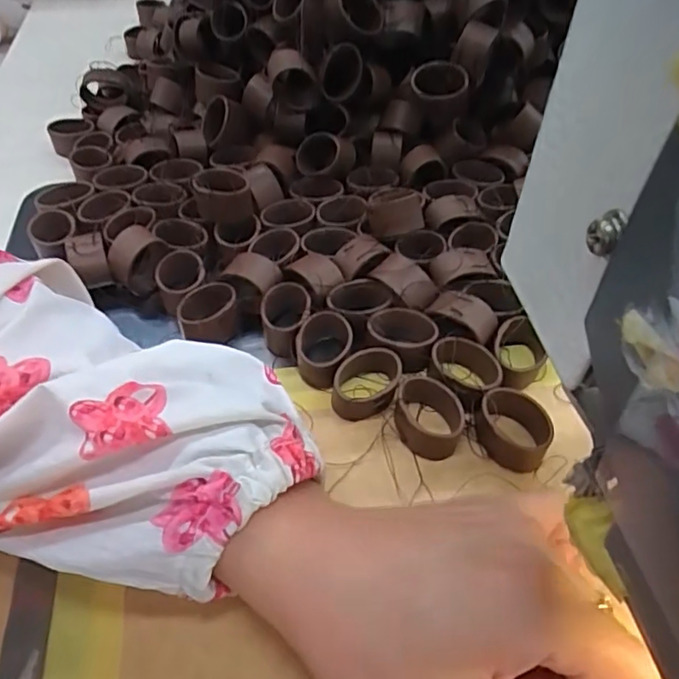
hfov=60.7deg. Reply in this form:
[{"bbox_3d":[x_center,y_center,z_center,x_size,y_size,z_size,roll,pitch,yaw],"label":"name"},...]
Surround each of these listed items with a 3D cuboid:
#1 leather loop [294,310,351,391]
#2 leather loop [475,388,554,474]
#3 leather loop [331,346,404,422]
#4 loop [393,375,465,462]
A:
[{"bbox_3d":[-0.007,0.005,0.265,0.025,0.018,0.032,7,49,5],"label":"leather loop"},{"bbox_3d":[0.072,0.037,0.243,0.031,0.020,0.031,1,48,-1],"label":"leather loop"},{"bbox_3d":[0.012,0.019,0.253,0.026,0.019,0.029,11,49,9],"label":"leather loop"},{"bbox_3d":[0.038,0.033,0.244,0.028,0.019,0.026,14,49,11],"label":"loop"}]

